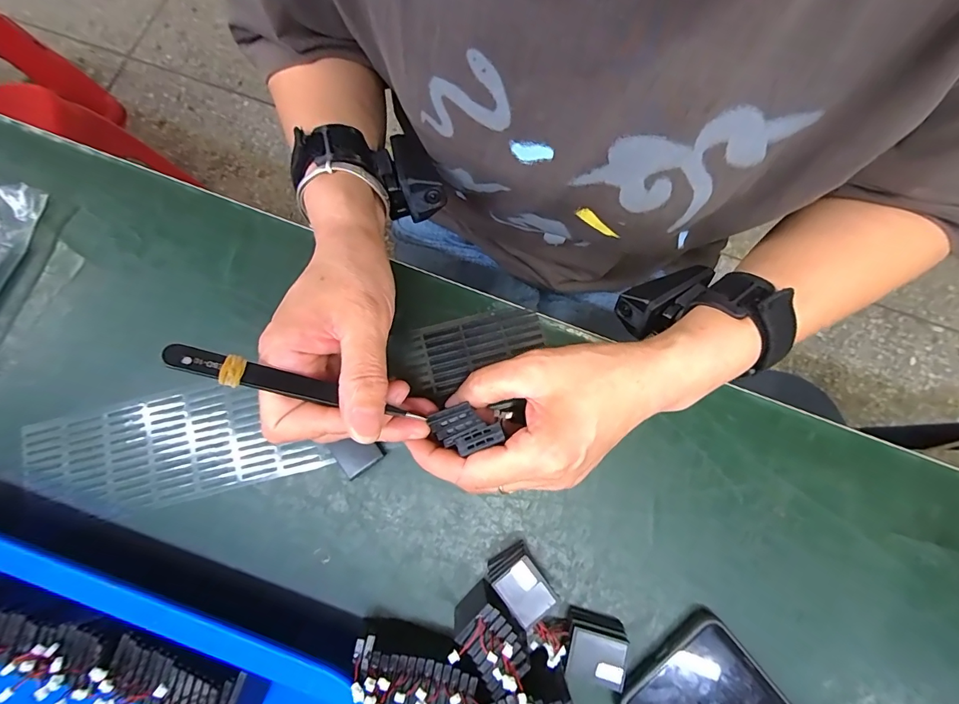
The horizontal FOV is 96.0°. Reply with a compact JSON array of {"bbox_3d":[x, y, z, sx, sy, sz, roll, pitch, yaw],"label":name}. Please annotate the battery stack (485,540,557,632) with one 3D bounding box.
[{"bbox_3d":[0.024,0.132,0.248,0.026,0.024,0.034,-34,81,-6],"label":"battery stack"}]

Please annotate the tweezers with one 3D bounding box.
[{"bbox_3d":[-0.085,0.018,0.210,0.115,0.016,0.012,19,78,-27],"label":"tweezers"}]

